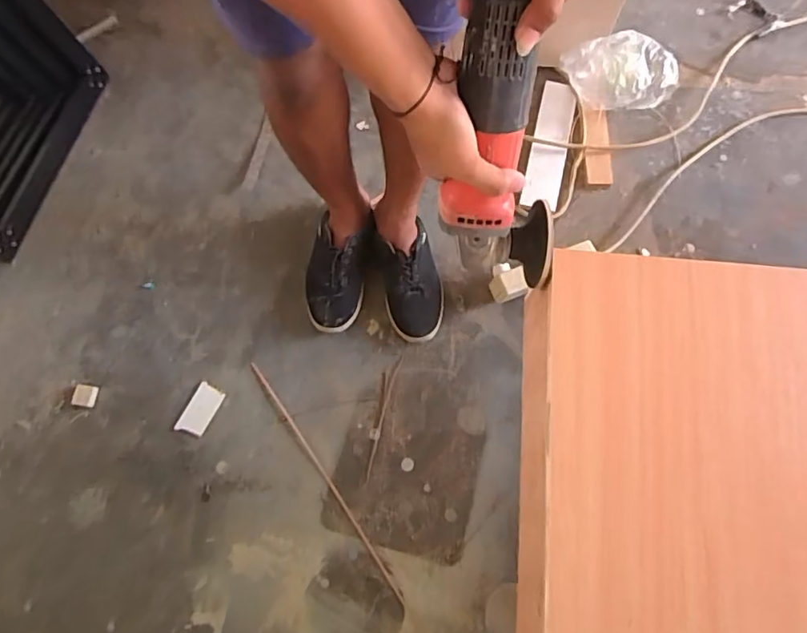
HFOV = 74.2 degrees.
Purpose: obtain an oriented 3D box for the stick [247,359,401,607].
[{"bbox_3d":[-0.135,0.267,0.901,0.014,0.004,0.461,-34,76,-9],"label":"stick"}]

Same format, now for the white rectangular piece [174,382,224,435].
[{"bbox_3d":[-0.360,0.164,0.942,0.051,0.010,0.089,27,76,8],"label":"white rectangular piece"}]

